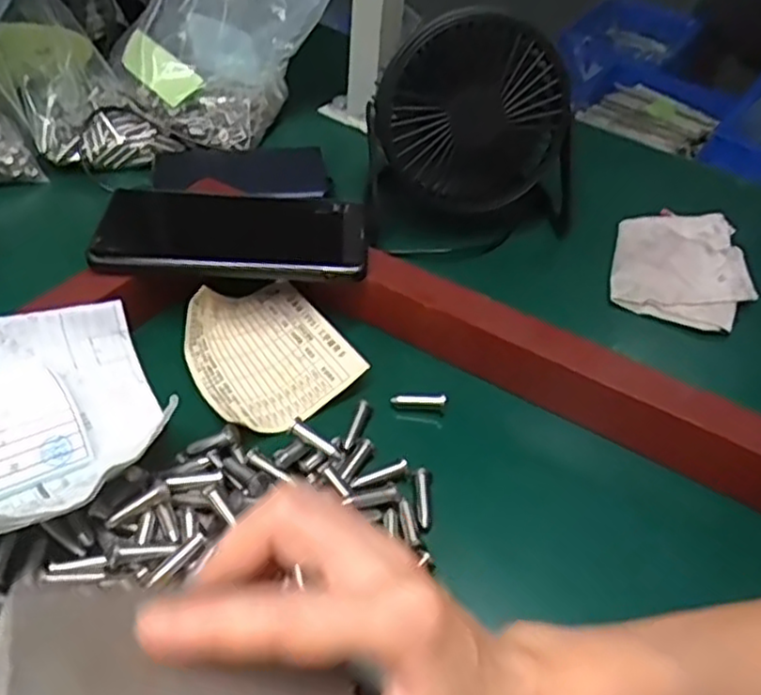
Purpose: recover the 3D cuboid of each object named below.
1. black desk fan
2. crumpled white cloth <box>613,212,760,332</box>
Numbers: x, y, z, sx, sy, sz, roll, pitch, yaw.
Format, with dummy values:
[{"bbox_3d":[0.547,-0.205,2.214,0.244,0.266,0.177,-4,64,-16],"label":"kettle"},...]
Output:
[{"bbox_3d":[0.067,-0.147,0.502,0.148,0.144,0.061,-1,45,-8],"label":"black desk fan"},{"bbox_3d":[0.208,-0.058,0.503,0.088,0.017,0.113,18,46,11],"label":"crumpled white cloth"}]

